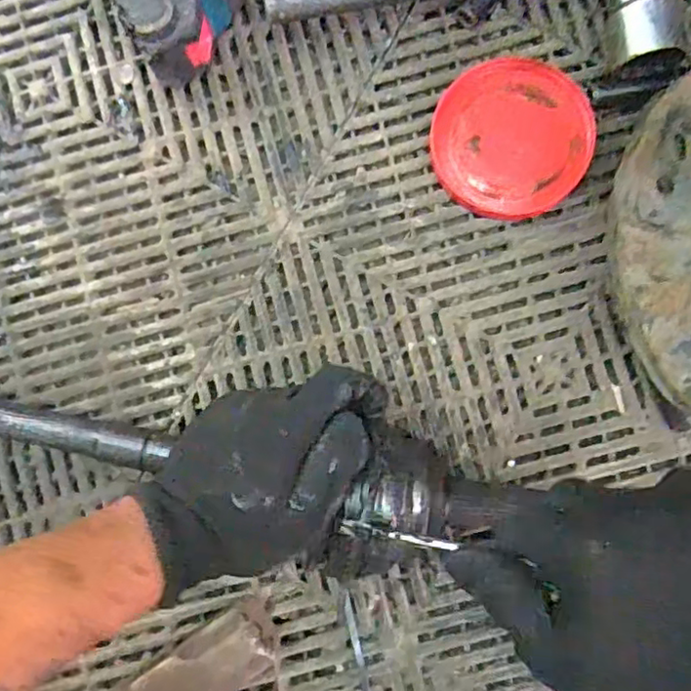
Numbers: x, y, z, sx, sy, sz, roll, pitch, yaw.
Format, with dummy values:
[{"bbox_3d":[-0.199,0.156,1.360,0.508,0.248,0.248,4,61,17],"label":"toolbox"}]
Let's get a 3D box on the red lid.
[{"bbox_3d":[0.110,-0.137,0.422,0.101,0.021,0.098,0,86,5],"label":"red lid"}]

